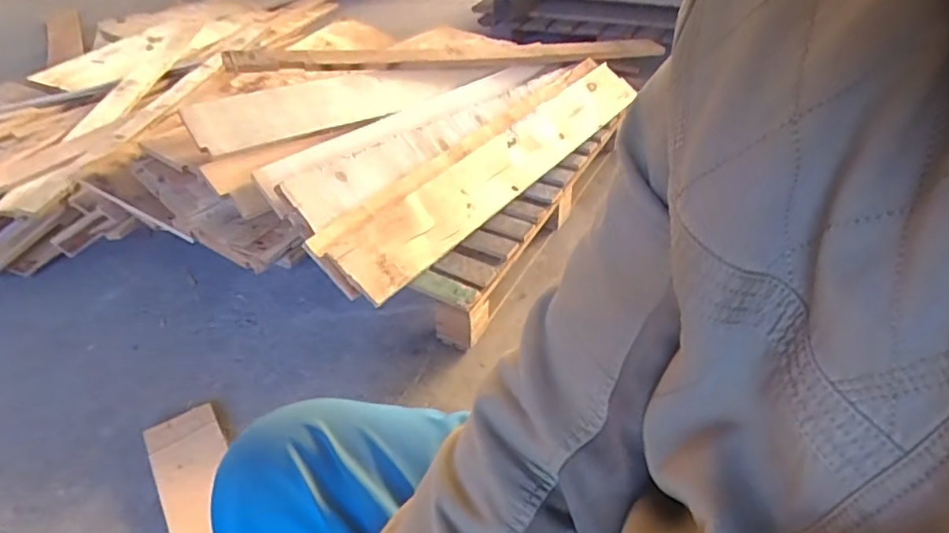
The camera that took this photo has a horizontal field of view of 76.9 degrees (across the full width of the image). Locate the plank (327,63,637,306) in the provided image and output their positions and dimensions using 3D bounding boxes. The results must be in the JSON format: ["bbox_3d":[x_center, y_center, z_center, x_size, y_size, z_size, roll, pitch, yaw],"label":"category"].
[{"bbox_3d":[0.104,-0.263,1.410,0.147,0.023,1.080,44,52,5],"label":"plank"}]

